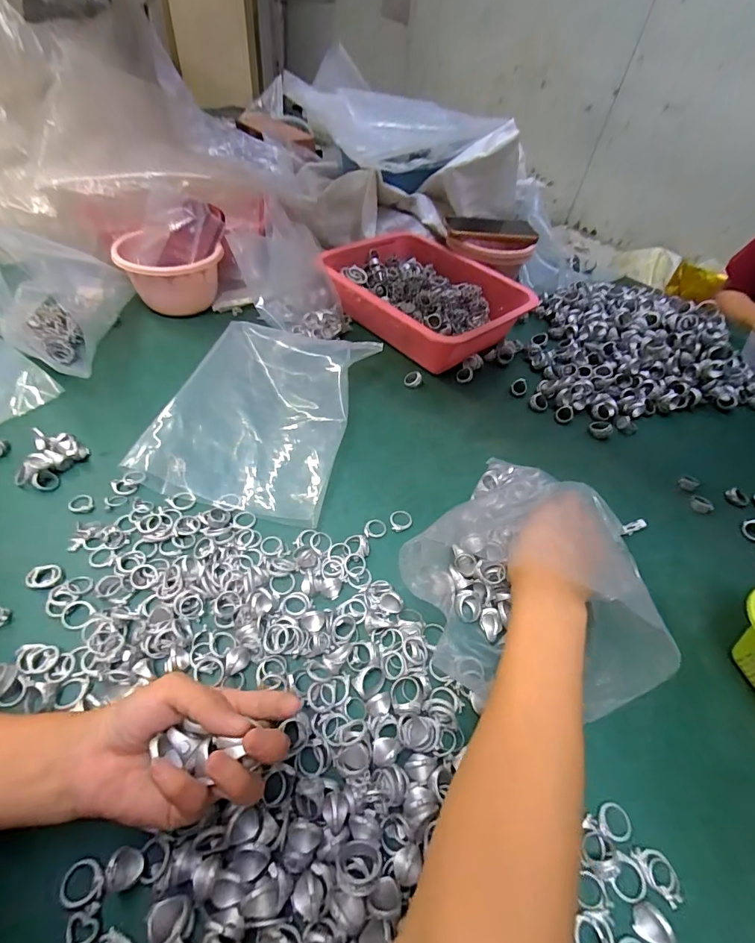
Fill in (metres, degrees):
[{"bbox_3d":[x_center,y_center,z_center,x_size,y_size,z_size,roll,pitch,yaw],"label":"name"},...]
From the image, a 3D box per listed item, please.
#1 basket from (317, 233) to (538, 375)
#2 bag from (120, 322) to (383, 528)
[{"bbox_3d":[0.074,-0.271,0.687,0.219,0.094,0.295,-29,58,-28],"label":"basket"},{"bbox_3d":[-0.132,-0.080,0.509,0.206,0.050,0.279,12,49,4],"label":"bag"}]

